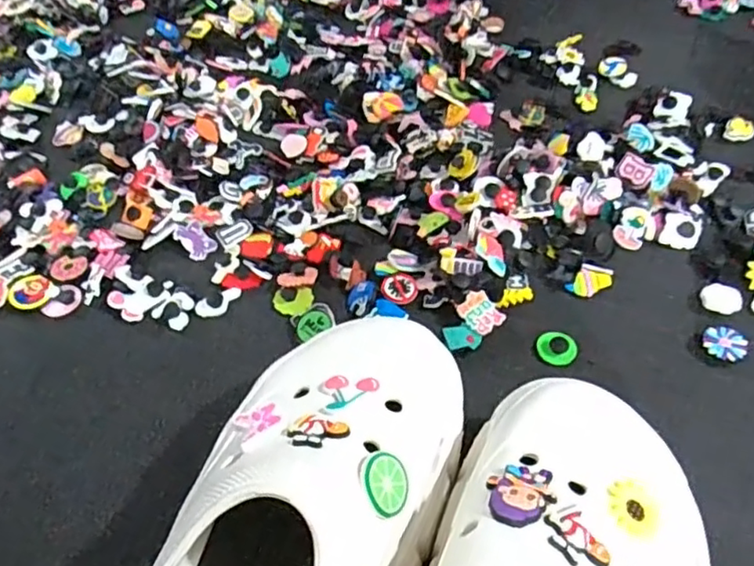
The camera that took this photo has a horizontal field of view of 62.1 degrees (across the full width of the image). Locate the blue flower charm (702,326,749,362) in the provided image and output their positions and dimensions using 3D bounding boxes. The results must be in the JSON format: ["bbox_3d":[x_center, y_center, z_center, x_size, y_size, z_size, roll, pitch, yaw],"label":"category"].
[{"bbox_3d":[0.214,0.037,0.386,0.024,0.007,0.024,0,49,0],"label":"blue flower charm"}]

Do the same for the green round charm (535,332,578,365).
[{"bbox_3d":[0.113,0.040,0.392,0.025,0.006,0.024,40,80,18],"label":"green round charm"}]

